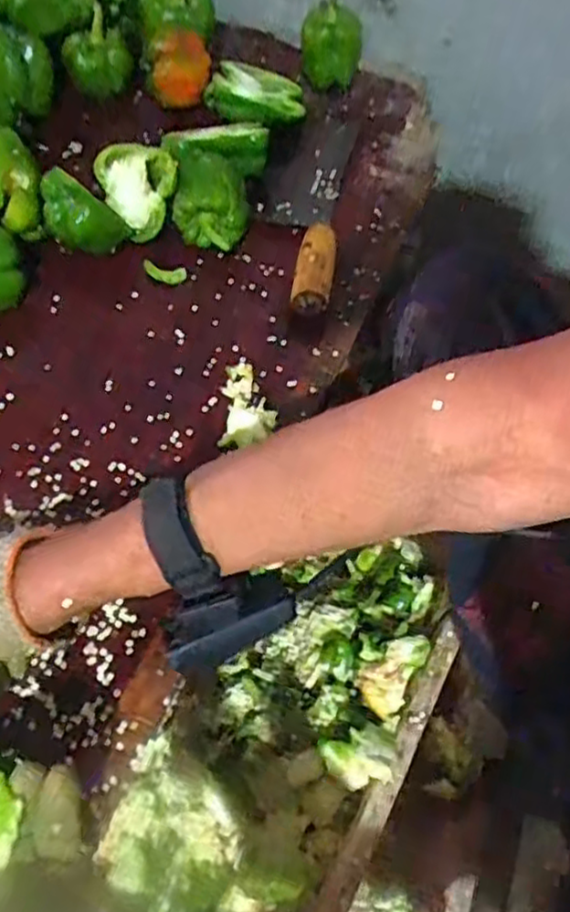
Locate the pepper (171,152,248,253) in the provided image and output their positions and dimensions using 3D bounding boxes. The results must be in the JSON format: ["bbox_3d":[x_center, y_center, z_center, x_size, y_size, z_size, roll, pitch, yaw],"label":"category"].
[{"bbox_3d":[-0.060,-0.208,0.600,0.060,0.048,0.073,7,59,0],"label":"pepper"}]

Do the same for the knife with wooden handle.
[{"bbox_3d":[0.015,-0.219,0.625,0.075,0.038,0.245,10,59,1],"label":"knife with wooden handle"}]

